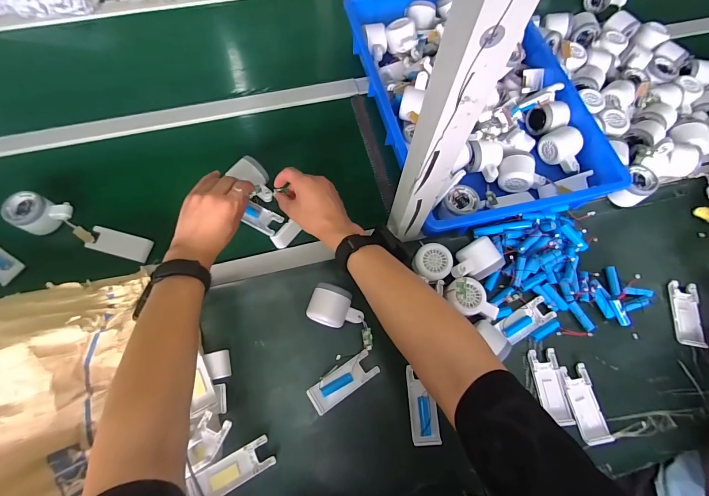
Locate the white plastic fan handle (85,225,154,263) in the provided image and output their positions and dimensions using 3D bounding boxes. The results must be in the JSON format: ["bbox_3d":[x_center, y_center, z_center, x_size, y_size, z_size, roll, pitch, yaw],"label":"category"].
[{"bbox_3d":[-0.387,-0.006,0.562,0.104,0.014,0.042,14,69,3],"label":"white plastic fan handle"}]

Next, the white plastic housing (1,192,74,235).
[{"bbox_3d":[-0.517,-0.057,0.552,0.080,0.042,0.065,20,70,5],"label":"white plastic housing"}]

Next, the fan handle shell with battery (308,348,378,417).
[{"bbox_3d":[-0.016,0.196,0.496,0.103,0.013,0.040,-33,74,-13],"label":"fan handle shell with battery"}]

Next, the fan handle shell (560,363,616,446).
[{"bbox_3d":[0.336,0.227,0.494,0.043,0.010,0.105,-9,70,-5],"label":"fan handle shell"}]

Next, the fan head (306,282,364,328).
[{"bbox_3d":[-0.026,0.090,0.508,0.080,0.034,0.057,18,70,5],"label":"fan head"}]

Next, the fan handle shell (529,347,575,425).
[{"bbox_3d":[0.292,0.205,0.502,0.040,0.010,0.104,-8,70,-5],"label":"fan handle shell"}]

